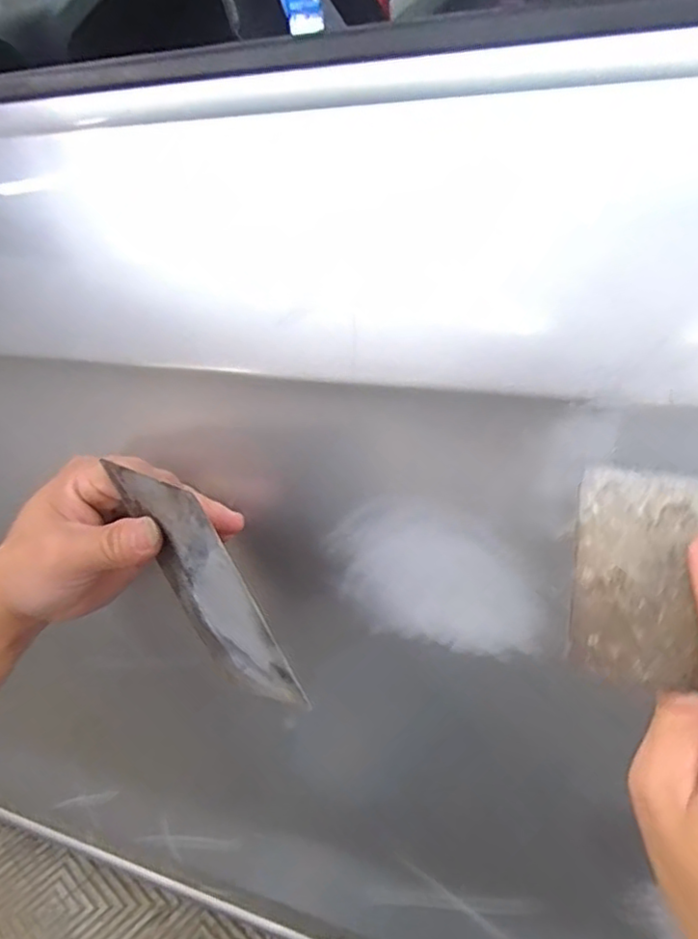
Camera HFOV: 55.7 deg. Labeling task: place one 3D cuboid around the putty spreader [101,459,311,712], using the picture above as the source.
[{"bbox_3d":[-0.065,0.056,0.304,0.072,0.123,0.004,-4,26,47],"label":"putty spreader"}]

